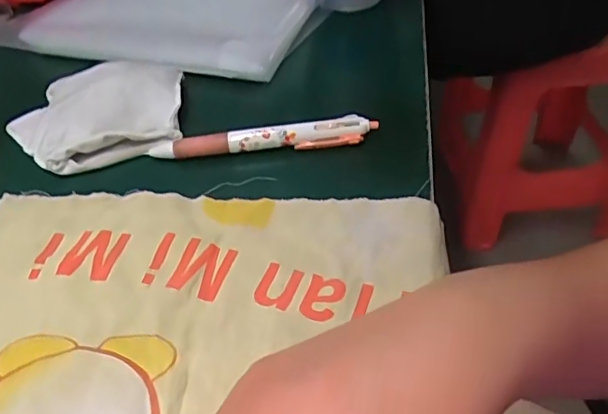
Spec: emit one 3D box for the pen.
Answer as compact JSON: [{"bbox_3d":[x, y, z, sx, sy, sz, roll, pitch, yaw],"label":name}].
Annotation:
[{"bbox_3d":[-0.026,-0.044,0.356,0.139,0.019,0.012,-2,44,2],"label":"pen"}]

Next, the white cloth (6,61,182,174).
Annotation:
[{"bbox_3d":[-0.140,-0.066,0.385,0.111,0.024,0.093,-20,46,-15],"label":"white cloth"}]

